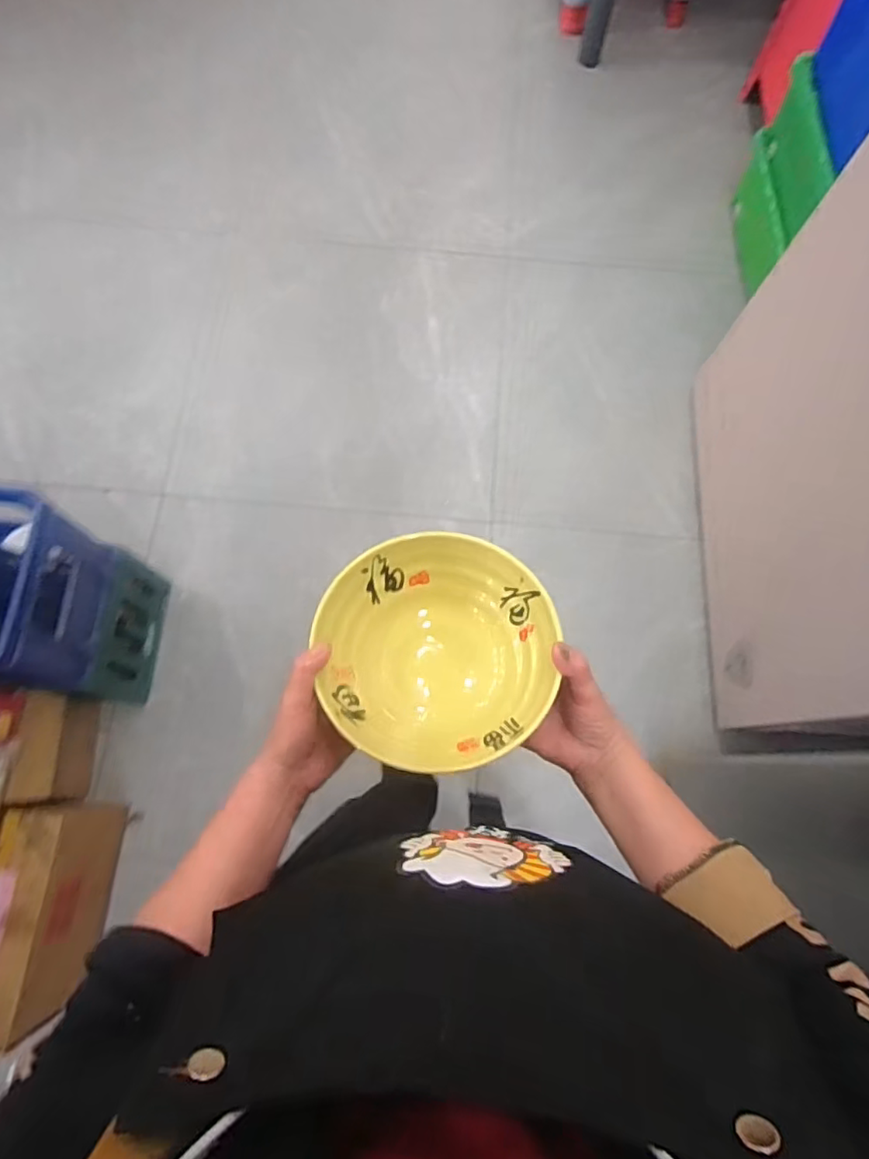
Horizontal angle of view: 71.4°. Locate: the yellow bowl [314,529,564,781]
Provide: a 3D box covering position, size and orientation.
[{"bbox_3d":[0.000,0.057,0.510,0.187,0.063,0.191,1,74,-2],"label":"yellow bowl"}]

